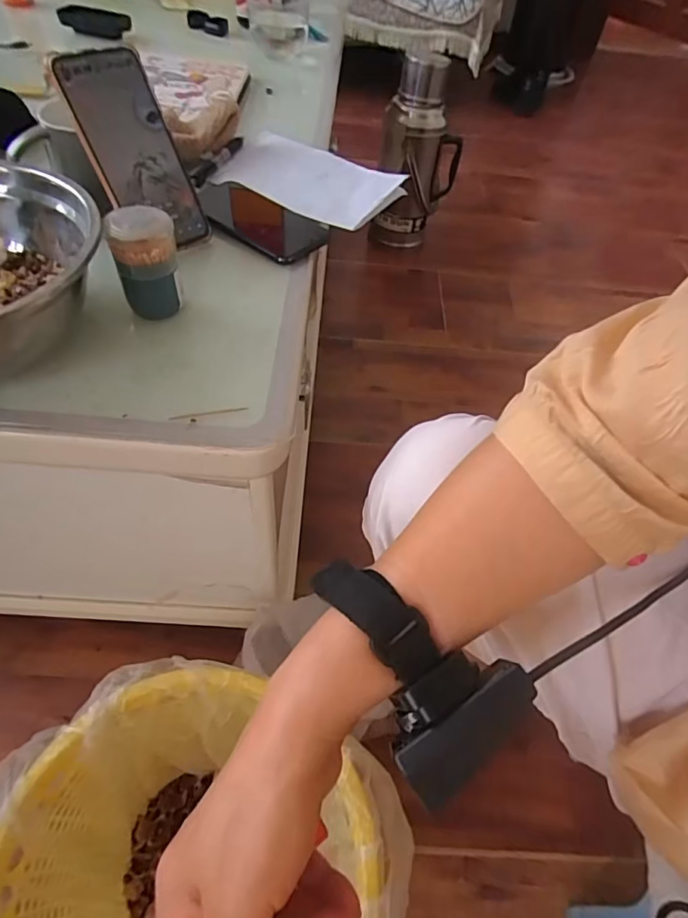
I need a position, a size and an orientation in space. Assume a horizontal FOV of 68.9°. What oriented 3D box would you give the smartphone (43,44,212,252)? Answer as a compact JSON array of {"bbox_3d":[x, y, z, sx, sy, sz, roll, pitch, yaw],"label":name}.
[{"bbox_3d":[-0.181,-0.263,0.439,0.077,0.156,0.009,-37,30,-27],"label":"smartphone"}]

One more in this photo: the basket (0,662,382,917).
[{"bbox_3d":[-0.121,0.347,0.459,0.273,0.240,0.242,11,54,2],"label":"basket"}]

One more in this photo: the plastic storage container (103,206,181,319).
[{"bbox_3d":[-0.154,-0.154,0.398,0.045,0.073,0.047,-10,56,-13],"label":"plastic storage container"}]

